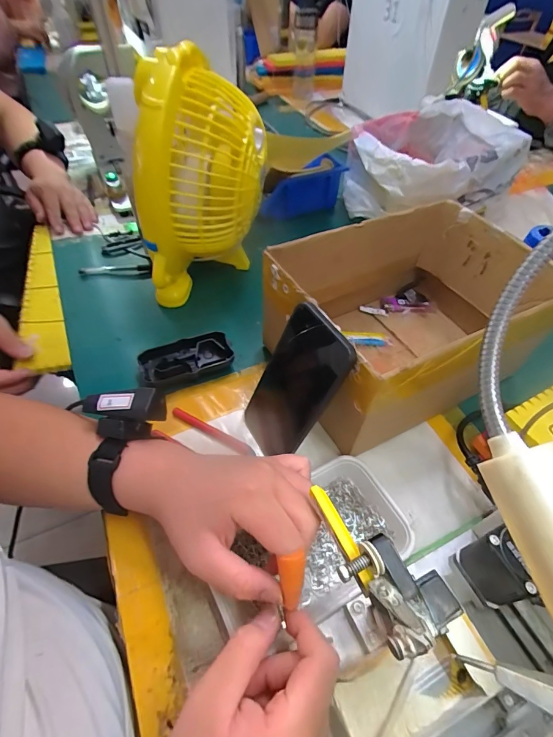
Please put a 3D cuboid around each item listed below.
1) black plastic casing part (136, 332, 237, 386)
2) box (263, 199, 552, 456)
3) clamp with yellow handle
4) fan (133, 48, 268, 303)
[{"bbox_3d":[-0.109,-0.008,0.464,0.109,0.034,0.053,-20,53,-17],"label":"black plastic casing part"},{"bbox_3d":[0.146,-0.056,0.435,0.280,0.152,0.198,-23,54,-18],"label":"box"},{"bbox_3d":[0.053,0.118,0.229,0.034,0.029,0.107,-20,32,-16],"label":"clamp with yellow handle"},{"bbox_3d":[-0.098,-0.218,0.486,0.156,0.285,0.121,0,50,-1],"label":"fan"}]

